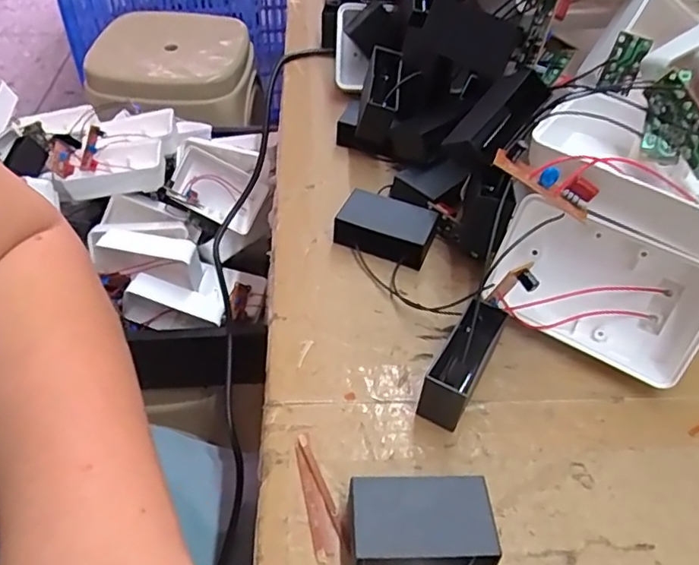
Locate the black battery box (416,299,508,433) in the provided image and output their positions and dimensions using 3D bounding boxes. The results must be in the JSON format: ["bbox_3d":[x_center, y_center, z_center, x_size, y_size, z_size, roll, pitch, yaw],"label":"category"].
[{"bbox_3d":[0.047,0.034,0.251,0.020,0.025,0.050,24,50,18],"label":"black battery box"}]

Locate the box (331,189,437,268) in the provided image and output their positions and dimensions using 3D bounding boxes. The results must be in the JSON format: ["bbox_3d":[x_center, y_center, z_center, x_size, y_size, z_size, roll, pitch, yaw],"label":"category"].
[{"bbox_3d":[0.020,-0.029,0.311,0.049,0.020,0.029,17,48,13],"label":"box"}]

